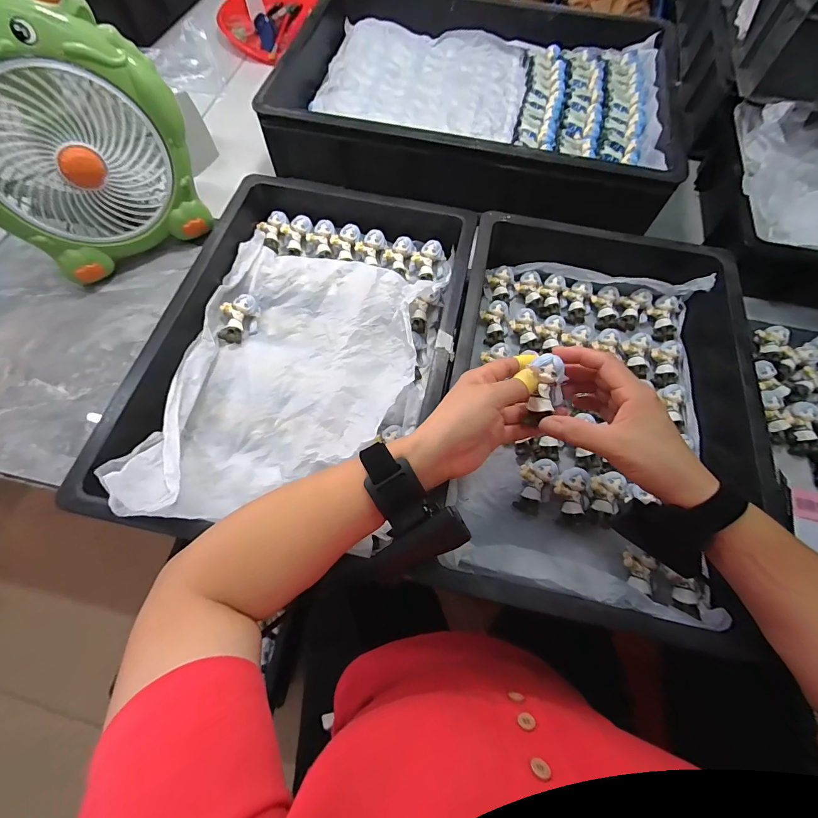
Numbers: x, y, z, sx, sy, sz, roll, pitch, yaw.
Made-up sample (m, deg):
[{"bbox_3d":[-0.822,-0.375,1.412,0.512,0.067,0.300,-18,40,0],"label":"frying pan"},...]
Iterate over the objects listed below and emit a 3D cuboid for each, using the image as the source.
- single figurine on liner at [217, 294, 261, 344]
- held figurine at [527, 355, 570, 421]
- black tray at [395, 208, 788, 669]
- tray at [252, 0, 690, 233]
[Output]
[{"bbox_3d":[-0.209,-0.110,0.468,0.037,0.027,0.059,8,66,2],"label":"single figurine on liner"},{"bbox_3d":[0.120,-0.018,0.330,0.027,0.027,0.055,5,94,13],"label":"held figurine"},{"bbox_3d":[0.198,-0.019,0.436,0.308,0.094,0.462,13,66,4],"label":"black tray"},{"bbox_3d":[0.108,-0.503,0.622,0.574,0.098,0.387,12,66,4],"label":"tray"}]

